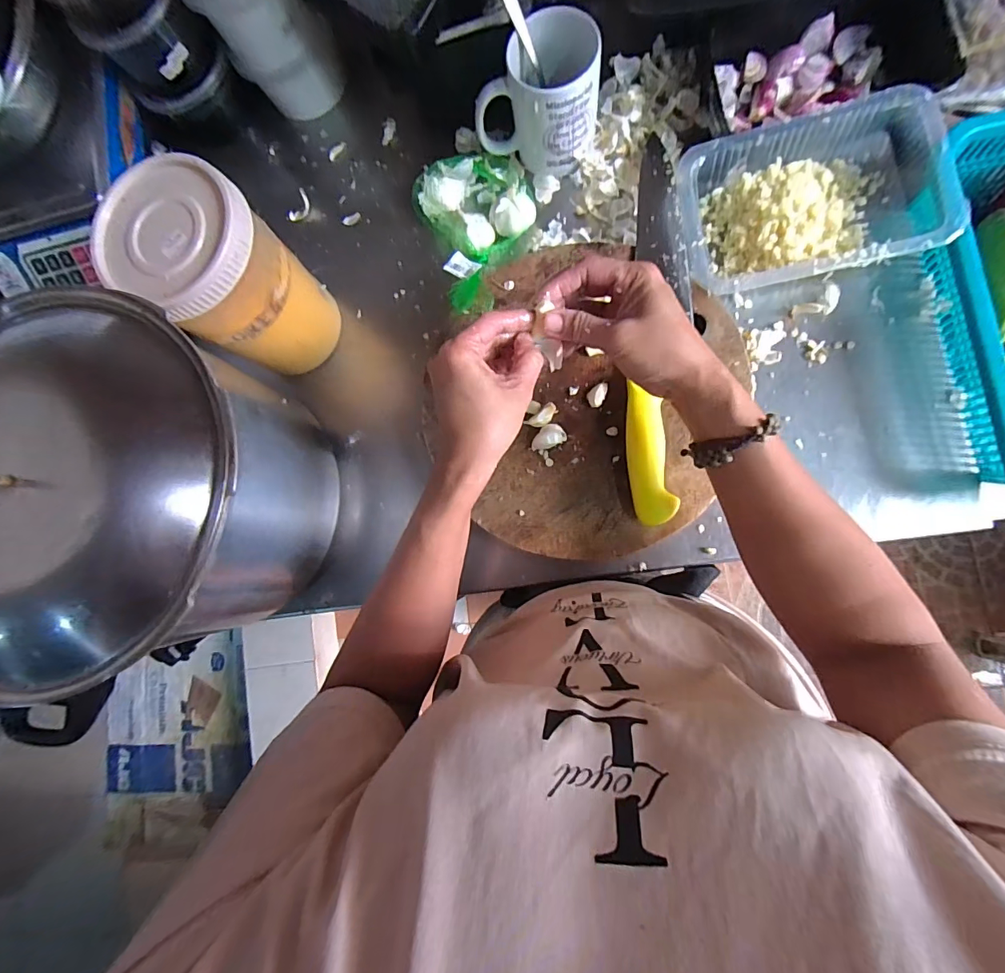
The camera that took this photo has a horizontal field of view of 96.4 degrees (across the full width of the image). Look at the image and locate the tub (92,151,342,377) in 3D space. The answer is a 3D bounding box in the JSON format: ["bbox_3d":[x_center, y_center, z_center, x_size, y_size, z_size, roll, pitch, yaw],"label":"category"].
[{"bbox_3d":[-0.239,-0.184,0.418,0.111,0.181,0.106,-1,86,8],"label":"tub"}]

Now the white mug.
[{"bbox_3d":[0.035,-0.370,0.428,0.109,0.085,0.087,6,87,8],"label":"white mug"}]

